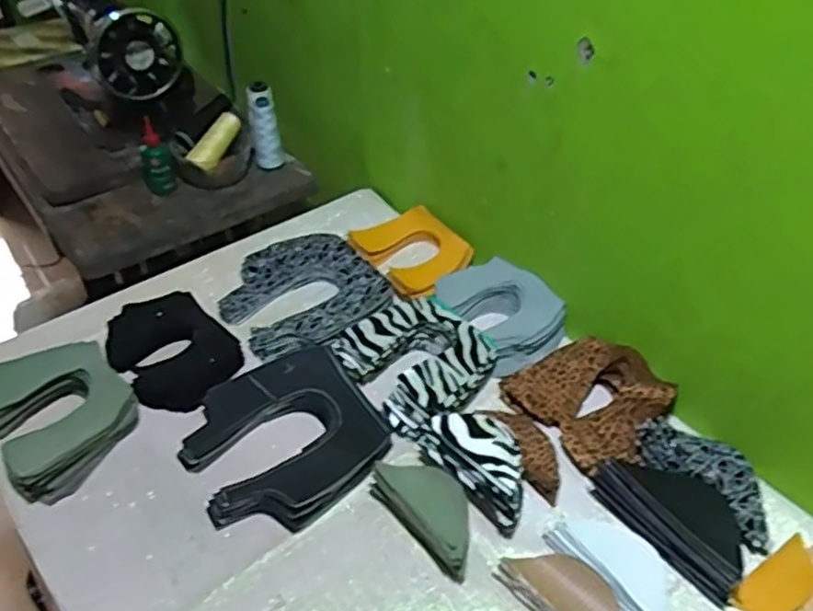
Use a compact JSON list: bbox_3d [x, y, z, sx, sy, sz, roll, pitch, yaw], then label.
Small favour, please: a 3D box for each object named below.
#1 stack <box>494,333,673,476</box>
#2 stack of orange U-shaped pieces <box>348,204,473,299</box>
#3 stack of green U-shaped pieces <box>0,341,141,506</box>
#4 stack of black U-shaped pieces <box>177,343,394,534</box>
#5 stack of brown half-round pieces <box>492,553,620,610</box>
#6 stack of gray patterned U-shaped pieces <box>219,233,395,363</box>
[{"bbox_3d":[0.201,0.094,0.744,0.136,0.045,0.157,-26,48,-24],"label":"stack"},{"bbox_3d":[0.005,-0.074,0.946,0.127,0.029,0.162,-27,49,-25],"label":"stack of orange U-shaped pieces"},{"bbox_3d":[-0.370,0.114,0.732,0.134,0.055,0.170,-33,51,-29],"label":"stack of green U-shaped pieces"},{"bbox_3d":[-0.127,0.136,0.714,0.191,0.036,0.187,-25,48,-23],"label":"stack of black U-shaped pieces"},{"bbox_3d":[0.142,0.252,0.593,0.122,0.026,0.054,33,53,31],"label":"stack of brown half-round pieces"},{"bbox_3d":[-0.133,-0.014,0.881,0.191,0.033,0.195,-26,49,-25],"label":"stack of gray patterned U-shaped pieces"}]

